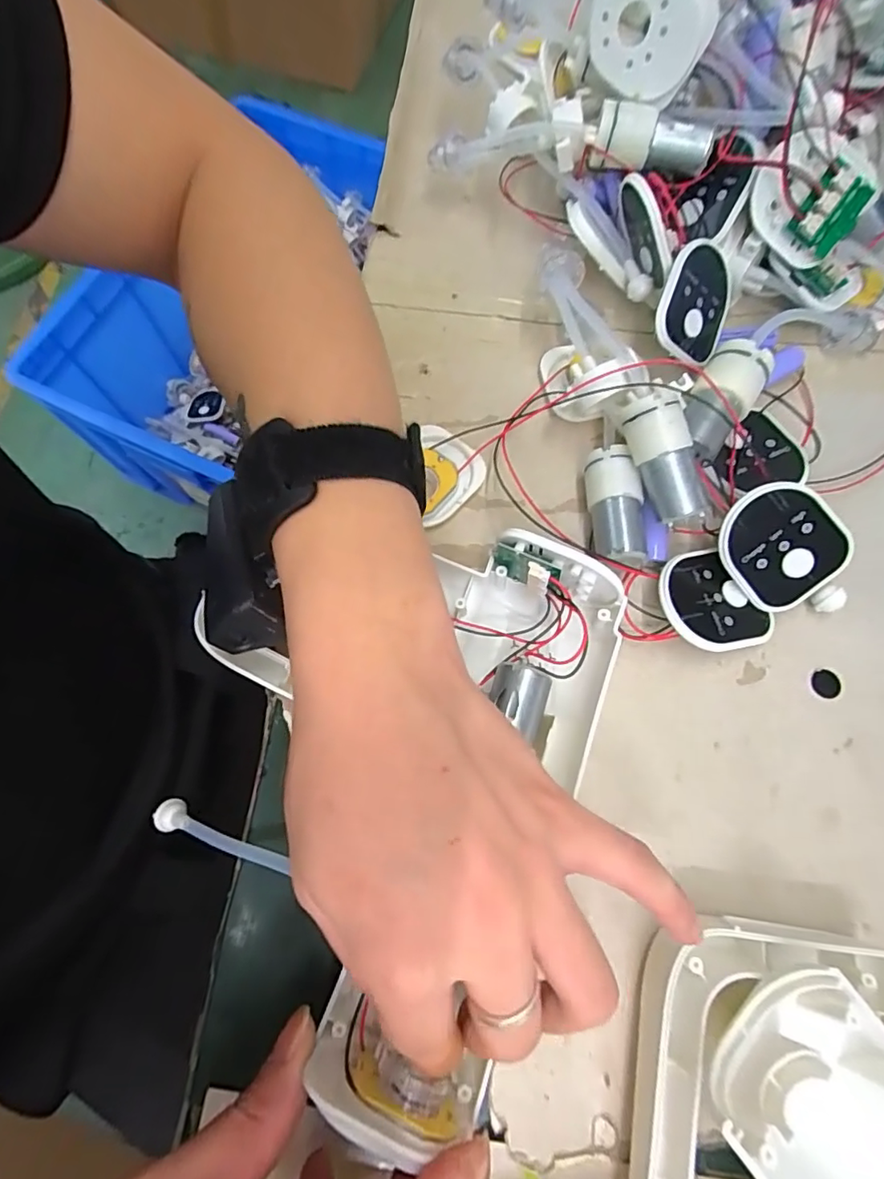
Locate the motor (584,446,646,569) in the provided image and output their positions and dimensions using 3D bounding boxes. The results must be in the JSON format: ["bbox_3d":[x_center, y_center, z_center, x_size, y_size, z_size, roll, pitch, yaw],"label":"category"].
[{"bbox_3d":[0.085,-0.038,0.269,0.024,0.027,0.057,-1,73,1],"label":"motor"}]

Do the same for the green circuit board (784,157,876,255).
[{"bbox_3d":[0.198,-0.192,0.276,0.030,0.033,0.007,16,33,-21],"label":"green circuit board"}]

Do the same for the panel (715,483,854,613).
[{"bbox_3d":[0.155,-0.021,0.248,0.050,0.004,0.056,-35,102,12],"label":"panel"}]

